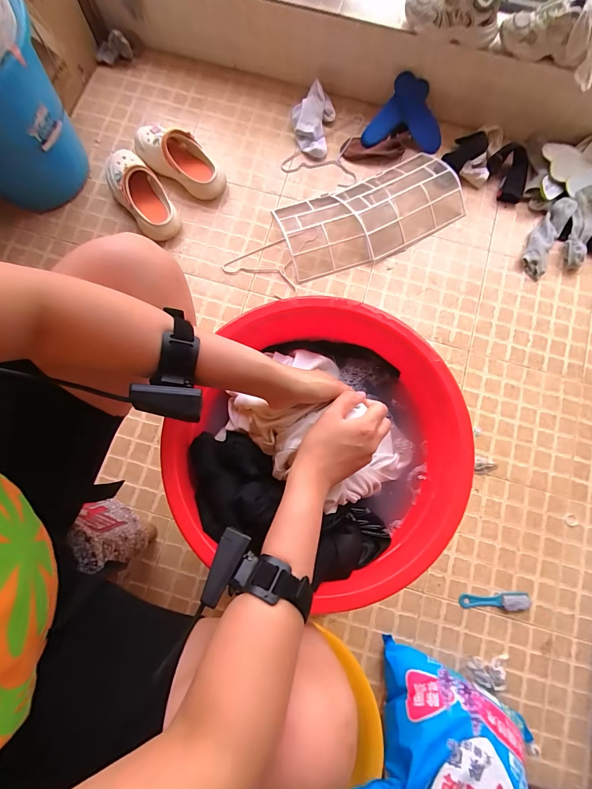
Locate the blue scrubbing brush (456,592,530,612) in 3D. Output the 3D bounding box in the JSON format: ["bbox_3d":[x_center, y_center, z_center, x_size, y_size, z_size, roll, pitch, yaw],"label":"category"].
[{"bbox_3d":[0.450,0.469,0.784,0.151,0.020,0.038,-3,79,-1],"label":"blue scrubbing brush"}]

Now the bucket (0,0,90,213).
[{"bbox_3d":[-0.655,-0.612,0.781,0.244,0.286,0.244,2,79,0],"label":"bucket"}]

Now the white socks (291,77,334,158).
[{"bbox_3d":[0.048,-0.776,0.990,0.117,0.074,0.177,2,79,0],"label":"white socks"}]

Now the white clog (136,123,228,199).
[{"bbox_3d":[-0.302,-0.626,0.930,0.243,0.087,0.093,28,80,-10],"label":"white clog"}]

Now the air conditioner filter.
[{"bbox_3d":[0.209,-0.493,0.961,0.492,0.055,0.229,-21,80,-5],"label":"air conditioner filter"}]

